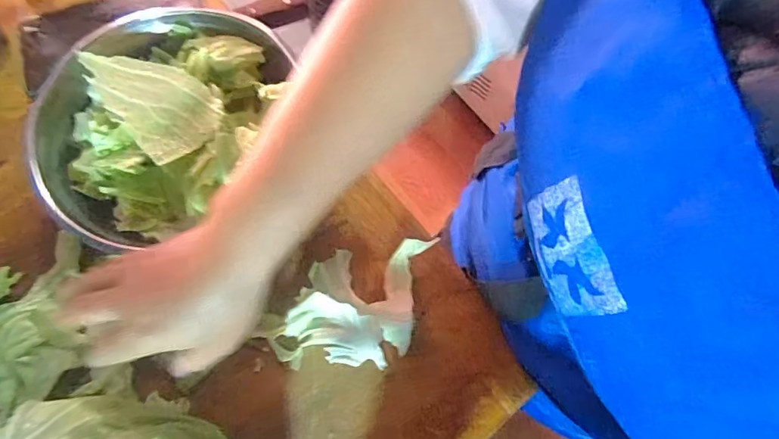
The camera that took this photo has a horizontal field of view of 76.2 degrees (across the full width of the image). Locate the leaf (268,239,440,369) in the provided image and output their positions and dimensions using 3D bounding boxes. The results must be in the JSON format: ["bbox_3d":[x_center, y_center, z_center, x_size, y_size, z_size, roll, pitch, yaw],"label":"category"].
[{"bbox_3d":[-0.028,0.070,0.430,0.101,0.031,0.128,18,73,5],"label":"leaf"}]

